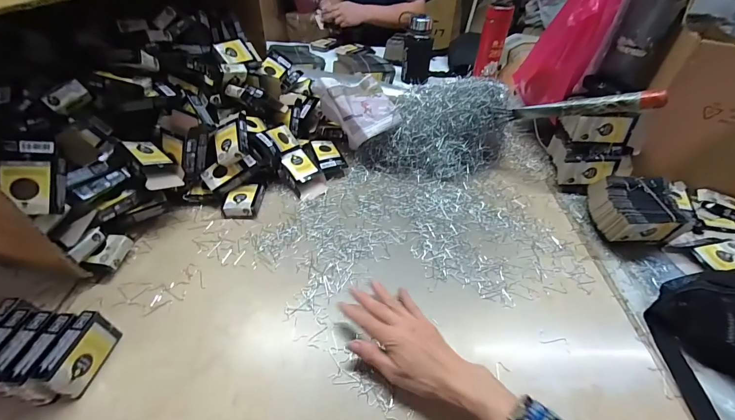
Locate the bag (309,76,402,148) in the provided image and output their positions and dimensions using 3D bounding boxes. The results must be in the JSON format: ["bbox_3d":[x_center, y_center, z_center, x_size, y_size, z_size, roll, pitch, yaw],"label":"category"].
[{"bbox_3d":[-0.019,-0.200,0.645,0.108,0.084,0.158,-26,51,-26],"label":"bag"}]

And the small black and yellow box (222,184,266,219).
[{"bbox_3d":[-0.215,-0.018,0.563,0.057,0.025,0.071,4,44,2],"label":"small black and yellow box"}]

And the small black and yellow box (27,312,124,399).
[{"bbox_3d":[-0.312,0.158,0.353,0.021,0.061,0.074,6,45,4],"label":"small black and yellow box"}]

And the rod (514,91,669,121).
[{"bbox_3d":[0.357,-0.174,0.542,0.212,0.023,0.023,7,40,44],"label":"rod"}]

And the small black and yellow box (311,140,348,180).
[{"bbox_3d":[-0.078,-0.107,0.655,0.053,0.026,0.103,-13,46,-15],"label":"small black and yellow box"}]

